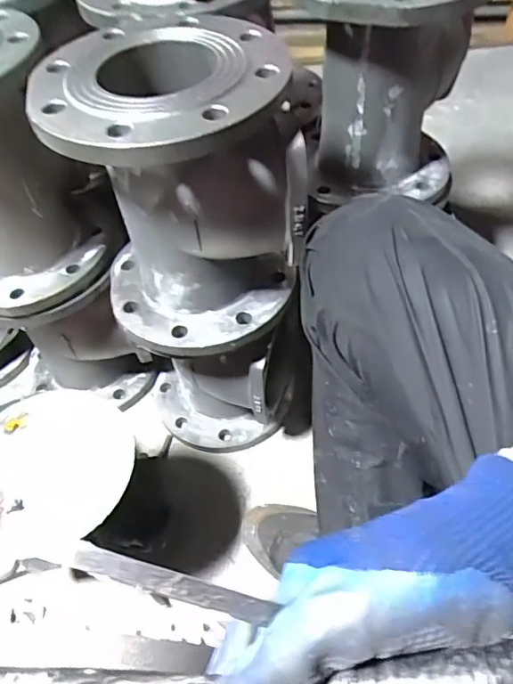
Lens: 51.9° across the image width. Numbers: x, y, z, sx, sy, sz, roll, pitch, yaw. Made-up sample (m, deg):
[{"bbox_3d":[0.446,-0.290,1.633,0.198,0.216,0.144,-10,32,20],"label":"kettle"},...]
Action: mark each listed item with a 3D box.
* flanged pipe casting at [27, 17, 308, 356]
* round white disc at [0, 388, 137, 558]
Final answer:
[{"bbox_3d":[-0.070,-0.139,0.509,0.201,0.242,0.198,-27,55,-16],"label":"flanged pipe casting"},{"bbox_3d":[-0.201,0.118,0.504,0.155,0.020,0.160,-2,52,3],"label":"round white disc"}]

